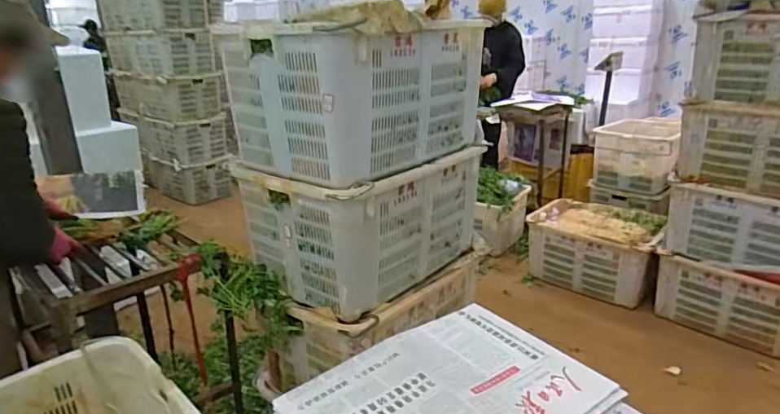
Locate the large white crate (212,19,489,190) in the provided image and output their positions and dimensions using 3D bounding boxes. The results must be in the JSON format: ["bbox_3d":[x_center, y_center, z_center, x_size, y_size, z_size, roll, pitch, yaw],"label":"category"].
[{"bbox_3d":[-0.065,-0.319,1.410,0.429,0.351,0.619,14,25,36],"label":"large white crate"}]

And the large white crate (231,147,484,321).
[{"bbox_3d":[-0.066,0.014,1.497,0.395,0.328,0.595,14,25,36],"label":"large white crate"}]

